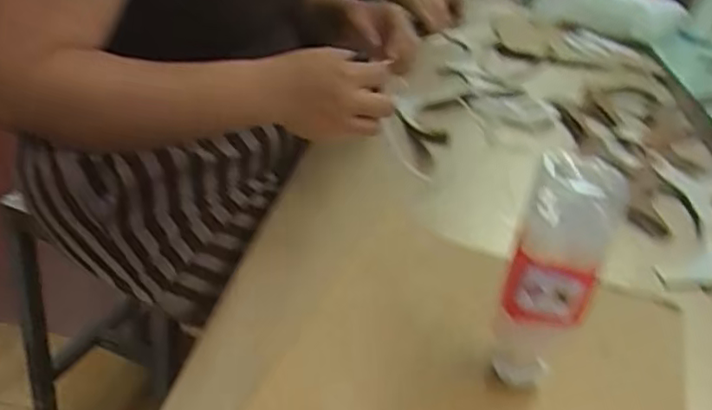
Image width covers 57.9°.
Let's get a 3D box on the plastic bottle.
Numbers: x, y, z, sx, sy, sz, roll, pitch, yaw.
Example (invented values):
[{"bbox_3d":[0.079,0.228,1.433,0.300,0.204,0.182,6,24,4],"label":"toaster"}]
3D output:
[{"bbox_3d":[0.132,0.049,0.435,0.057,0.171,0.070,18,31,18],"label":"plastic bottle"}]

